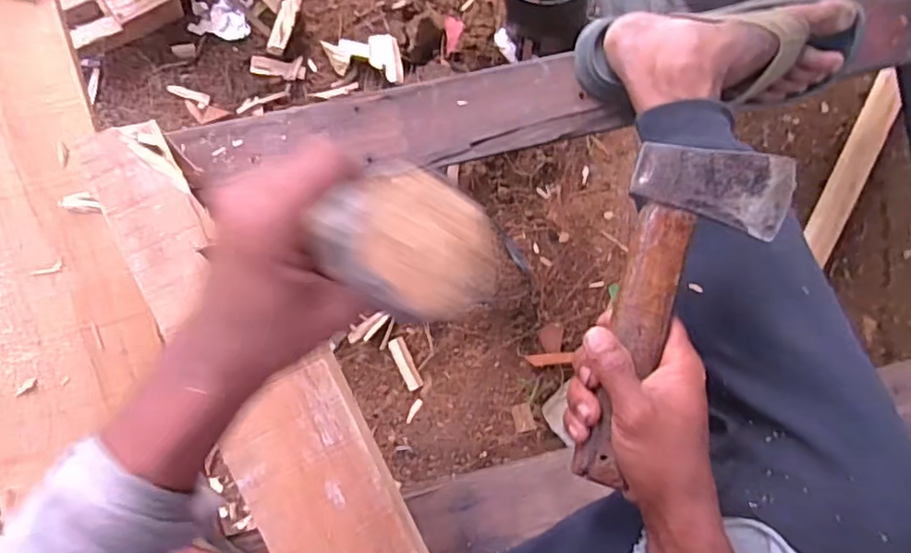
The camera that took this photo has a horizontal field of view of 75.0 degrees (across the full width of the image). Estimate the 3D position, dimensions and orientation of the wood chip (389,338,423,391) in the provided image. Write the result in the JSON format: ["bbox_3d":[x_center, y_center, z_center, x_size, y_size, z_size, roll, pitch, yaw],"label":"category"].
[{"bbox_3d":[-0.114,0.203,1.379,0.038,0.005,0.127,-23,94,-6],"label":"wood chip"}]

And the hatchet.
[{"bbox_3d":[0.133,0.025,0.390,0.088,0.028,0.233,20,95,-5],"label":"hatchet"}]

